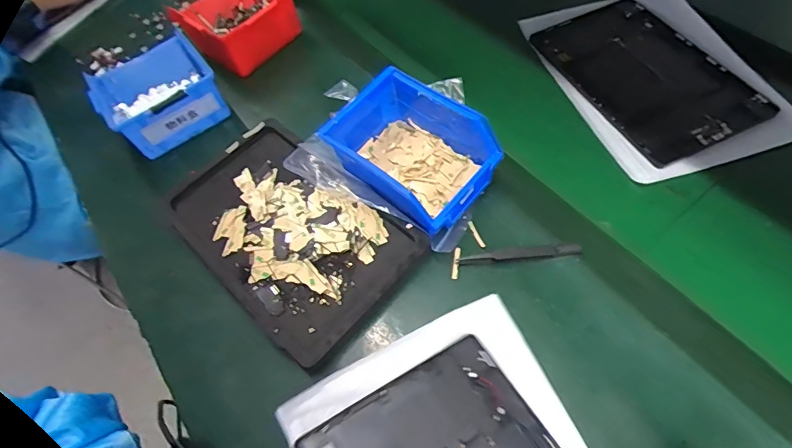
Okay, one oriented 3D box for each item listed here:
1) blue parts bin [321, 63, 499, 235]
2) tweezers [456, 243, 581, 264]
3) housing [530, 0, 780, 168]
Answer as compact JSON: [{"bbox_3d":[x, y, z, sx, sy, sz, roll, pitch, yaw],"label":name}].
[{"bbox_3d":[0.022,-0.074,0.419,0.129,0.065,0.145,-40,65,-18],"label":"blue parts bin"},{"bbox_3d":[0.111,0.027,0.385,0.106,0.011,0.013,-6,59,0],"label":"tweezers"},{"bbox_3d":[0.289,-0.178,0.503,0.155,0.010,0.241,-21,59,-11],"label":"housing"}]

